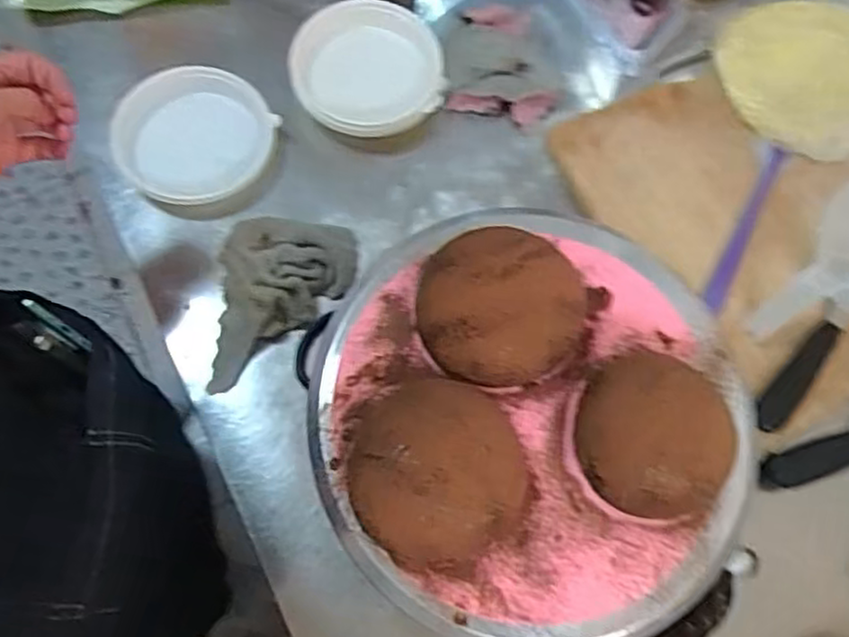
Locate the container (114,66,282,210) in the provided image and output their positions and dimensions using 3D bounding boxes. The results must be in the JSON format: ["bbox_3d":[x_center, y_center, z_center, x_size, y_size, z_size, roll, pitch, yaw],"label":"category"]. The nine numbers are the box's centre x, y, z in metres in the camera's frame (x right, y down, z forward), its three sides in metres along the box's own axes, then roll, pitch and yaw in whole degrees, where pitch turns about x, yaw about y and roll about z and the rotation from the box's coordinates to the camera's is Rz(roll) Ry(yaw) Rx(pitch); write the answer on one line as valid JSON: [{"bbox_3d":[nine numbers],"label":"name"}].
[{"bbox_3d":[-0.215,-0.168,0.662,0.135,0.034,0.136,1,71,-4],"label":"container"}]

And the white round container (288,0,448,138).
[{"bbox_3d":[-0.055,-0.235,0.688,0.147,0.038,0.134,8,71,-2],"label":"white round container"}]

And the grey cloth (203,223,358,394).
[{"bbox_3d":[-0.137,-0.033,0.616,0.173,0.048,0.104,-39,78,-14],"label":"grey cloth"}]

